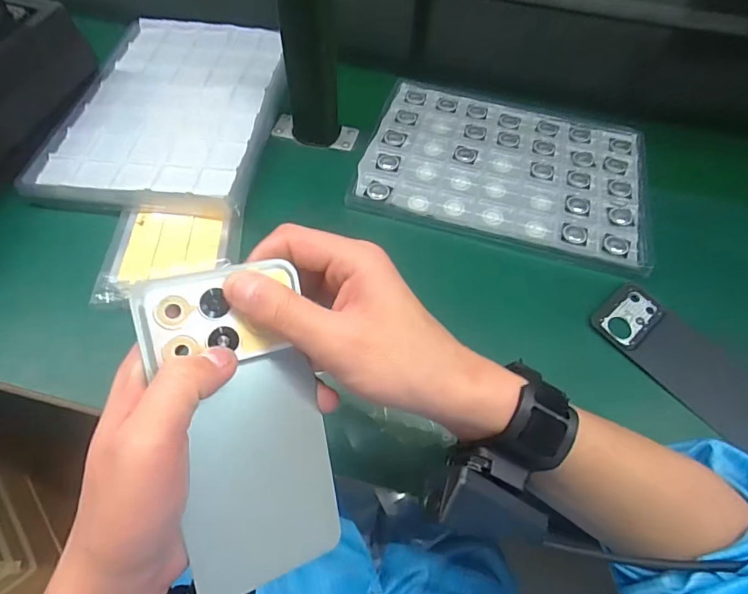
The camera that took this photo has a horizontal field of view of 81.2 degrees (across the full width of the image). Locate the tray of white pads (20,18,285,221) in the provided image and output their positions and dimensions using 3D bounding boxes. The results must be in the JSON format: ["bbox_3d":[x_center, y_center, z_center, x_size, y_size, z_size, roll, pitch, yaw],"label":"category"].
[{"bbox_3d":[-0.226,-0.224,0.511,0.216,0.028,0.310,6,60,1],"label":"tray of white pads"}]

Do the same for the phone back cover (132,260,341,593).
[{"bbox_3d":[-0.060,0.064,0.211,0.071,0.009,0.156,-12,102,-27],"label":"phone back cover"}]

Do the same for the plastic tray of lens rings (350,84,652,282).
[{"bbox_3d":[0.152,-0.155,0.502,0.311,0.015,0.239,17,61,7],"label":"plastic tray of lens rings"}]

